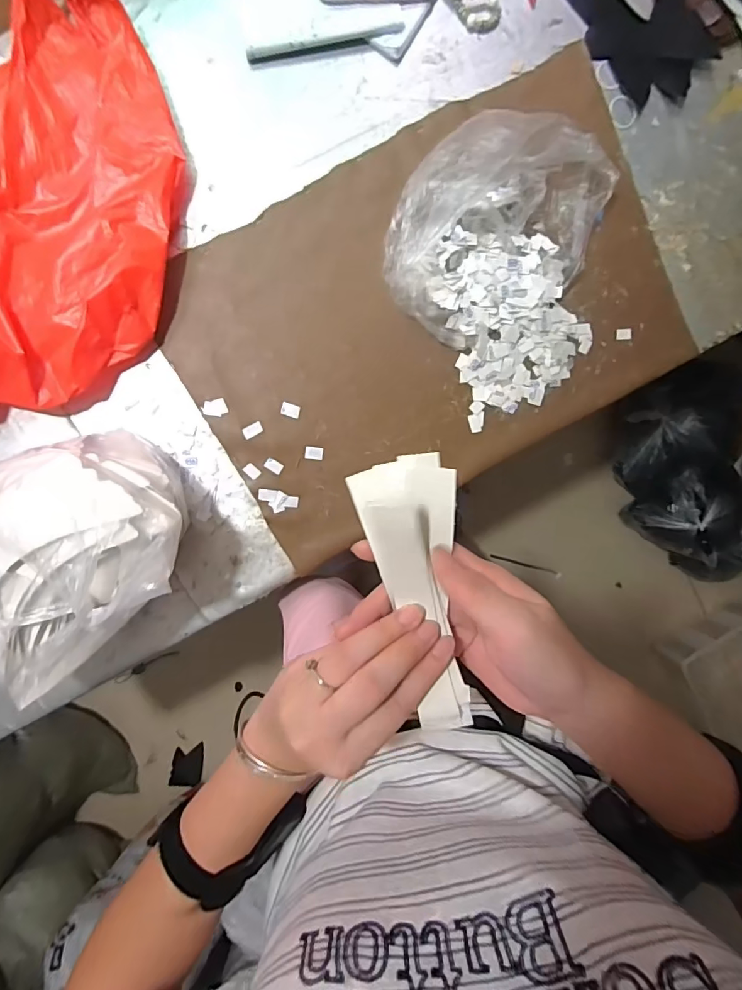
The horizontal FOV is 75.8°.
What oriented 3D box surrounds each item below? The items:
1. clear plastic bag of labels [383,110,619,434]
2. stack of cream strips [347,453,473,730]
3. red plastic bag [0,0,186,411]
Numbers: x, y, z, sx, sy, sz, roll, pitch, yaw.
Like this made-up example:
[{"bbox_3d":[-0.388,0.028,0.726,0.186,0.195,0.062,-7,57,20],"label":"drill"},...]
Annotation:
[{"bbox_3d":[0.202,-0.309,0.638,0.314,0.101,0.332,-32,97,-2],"label":"clear plastic bag of labels"},{"bbox_3d":[0.029,0.055,0.270,0.052,0.017,0.151,-11,95,-4],"label":"stack of cream strips"},{"bbox_3d":[-0.421,-0.340,0.558,0.438,0.111,0.424,-28,97,-3],"label":"red plastic bag"}]

